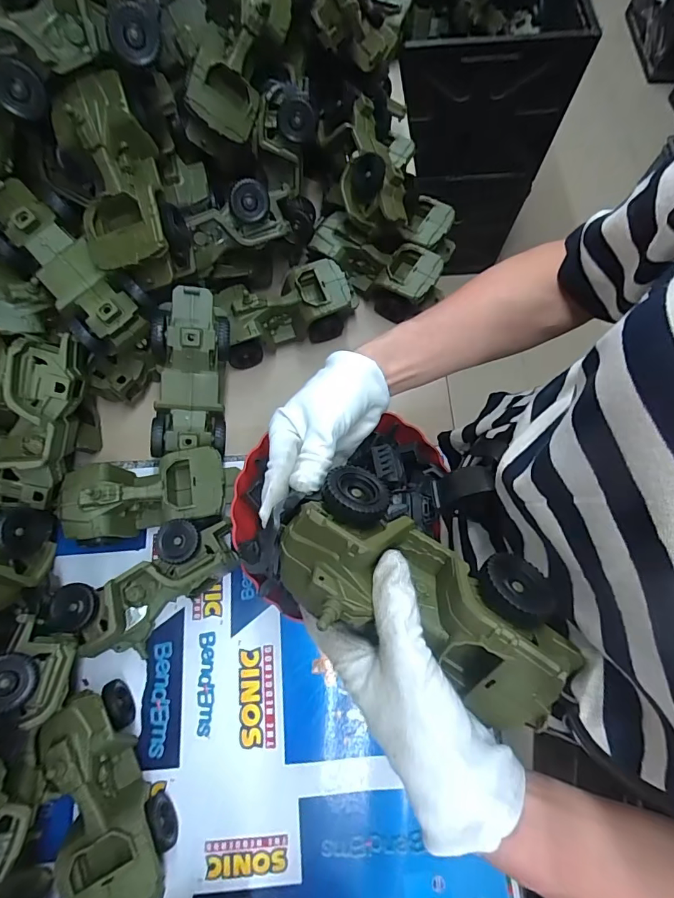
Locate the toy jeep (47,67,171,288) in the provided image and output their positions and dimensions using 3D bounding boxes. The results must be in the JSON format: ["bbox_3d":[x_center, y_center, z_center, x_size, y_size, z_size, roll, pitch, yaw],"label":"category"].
[{"bbox_3d":[-0.211,-0.254,0.433,0.080,0.063,0.183,-13,101,-5],"label":"toy jeep"}]

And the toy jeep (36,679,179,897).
[{"bbox_3d":[-0.216,0.320,0.411,0.080,0.081,0.171,-29,74,-10],"label":"toy jeep"}]

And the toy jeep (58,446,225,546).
[{"bbox_3d":[-0.207,0.051,0.492,0.177,0.065,0.083,-9,72,-4],"label":"toy jeep"}]

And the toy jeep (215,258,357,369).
[{"bbox_3d":[-0.063,-0.183,0.578,0.183,0.071,0.084,-20,73,-7],"label":"toy jeep"}]

